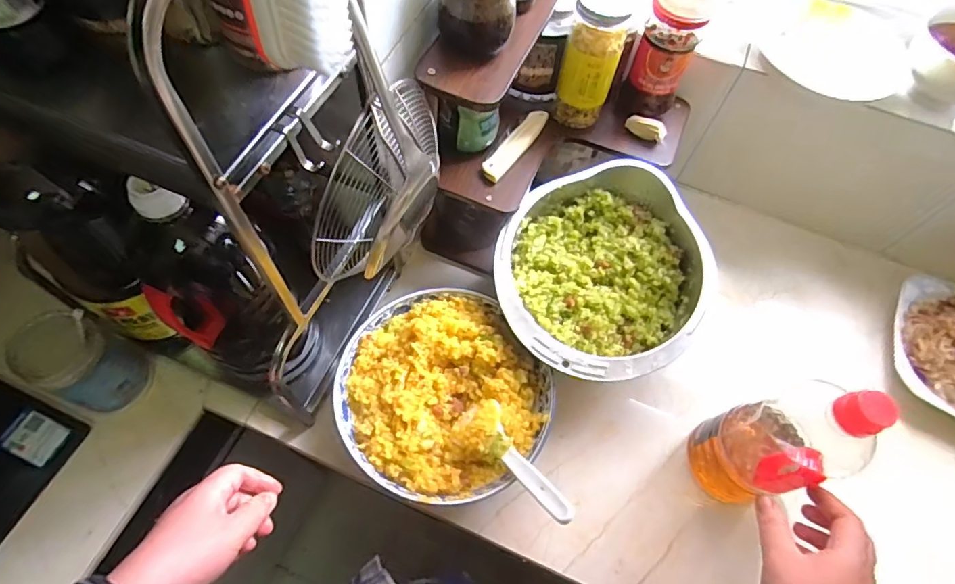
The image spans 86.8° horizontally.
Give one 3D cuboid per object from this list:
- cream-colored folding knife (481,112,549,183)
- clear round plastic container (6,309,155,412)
[{"bbox_3d":[0.041,-0.170,0.577,0.031,0.007,0.116,32,67,12],"label":"cream-colored folding knife"},{"bbox_3d":[-0.397,0.073,0.511,0.068,0.119,0.069,1,64,-2],"label":"clear round plastic container"}]

